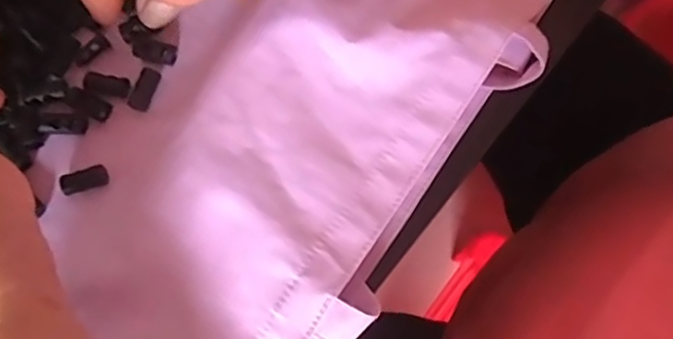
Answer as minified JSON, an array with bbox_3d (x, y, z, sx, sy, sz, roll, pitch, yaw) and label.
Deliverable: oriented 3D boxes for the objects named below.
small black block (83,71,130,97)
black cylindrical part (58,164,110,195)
[{"bbox_3d":[-0.101,-0.037,0.285,0.019,0.004,0.009,9,76,-10],"label":"small black block"},{"bbox_3d":[-0.106,0.004,0.274,0.019,0.006,0.010,-15,77,-3],"label":"black cylindrical part"}]

